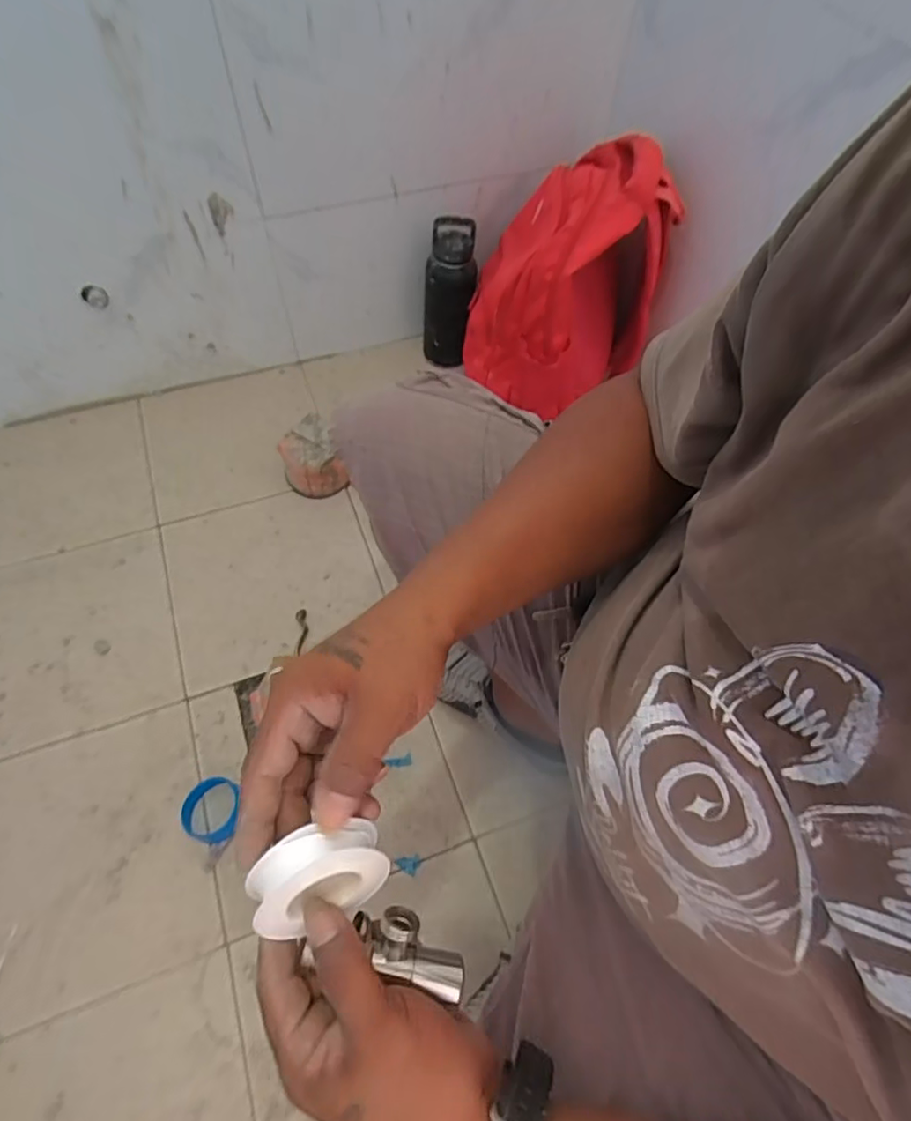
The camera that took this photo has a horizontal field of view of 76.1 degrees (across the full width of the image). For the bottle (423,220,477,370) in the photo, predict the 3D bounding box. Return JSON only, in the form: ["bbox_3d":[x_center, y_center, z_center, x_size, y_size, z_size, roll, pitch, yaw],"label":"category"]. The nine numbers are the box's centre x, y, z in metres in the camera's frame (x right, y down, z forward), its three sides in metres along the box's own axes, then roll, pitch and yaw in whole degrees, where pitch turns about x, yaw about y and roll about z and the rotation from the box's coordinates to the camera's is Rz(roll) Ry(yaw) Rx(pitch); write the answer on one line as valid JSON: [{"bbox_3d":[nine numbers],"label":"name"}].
[{"bbox_3d":[-0.010,-0.461,1.020,0.082,0.232,0.094,5,59,1],"label":"bottle"}]

